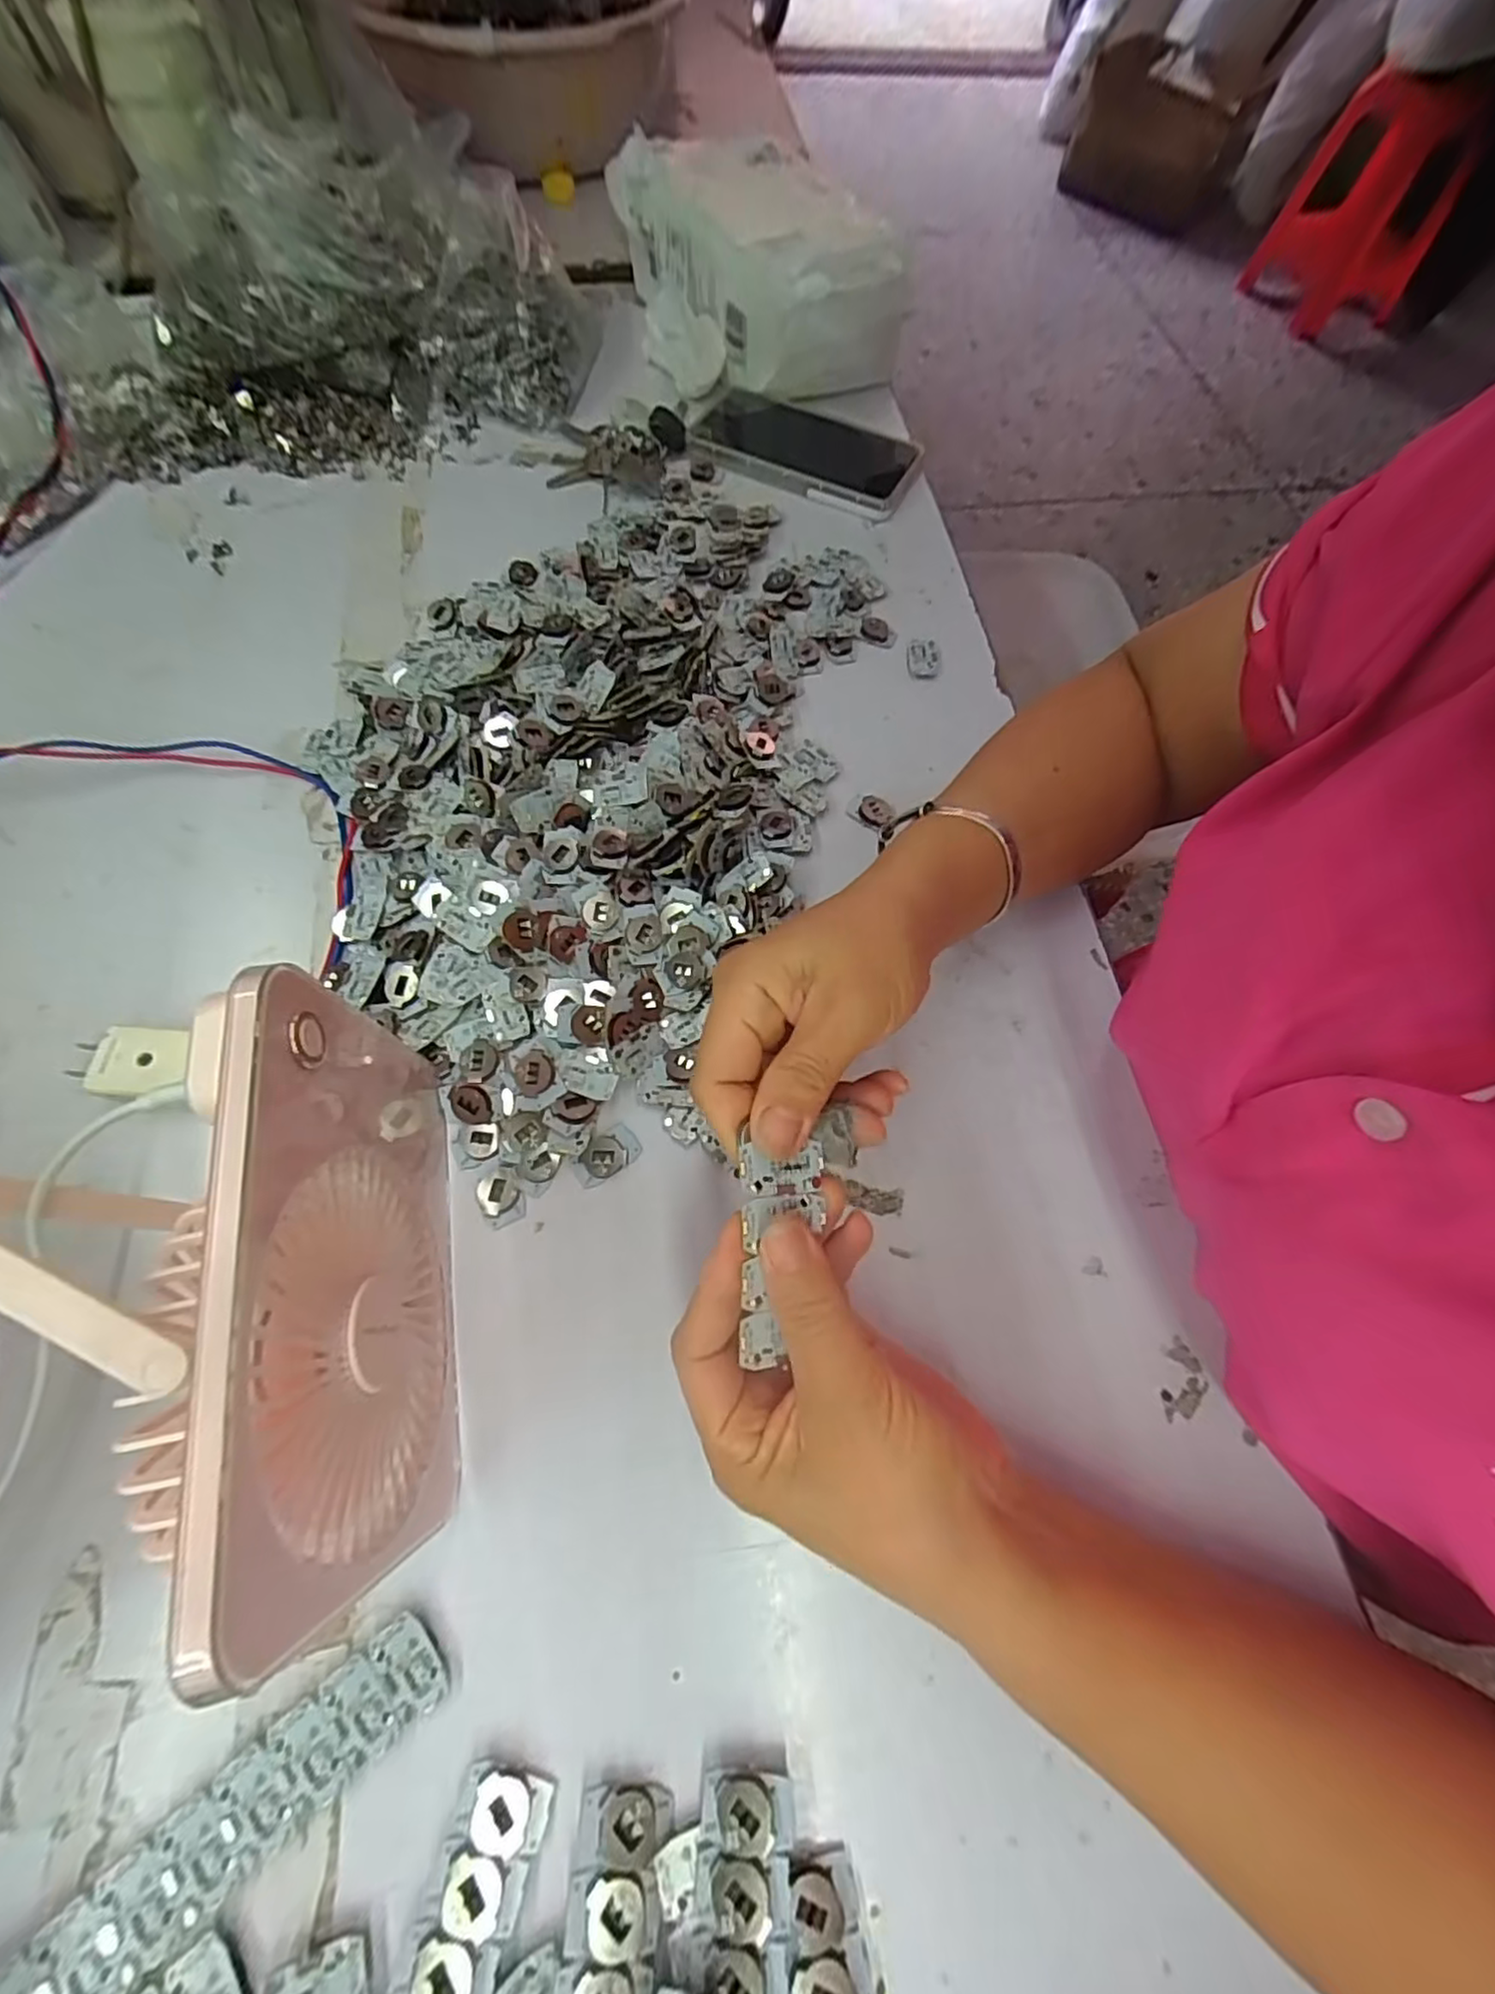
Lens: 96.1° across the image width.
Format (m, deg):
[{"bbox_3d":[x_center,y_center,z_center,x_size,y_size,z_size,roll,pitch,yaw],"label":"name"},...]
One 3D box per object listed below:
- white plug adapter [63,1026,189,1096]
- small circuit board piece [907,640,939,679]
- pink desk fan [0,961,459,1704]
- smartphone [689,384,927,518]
[{"bbox_3d":[-0.280,0.030,0.305,0.055,0.017,0.030,-2,68,-2],"label":"white plug adapter"},{"bbox_3d":[0.111,-0.214,0.424,0.019,0.007,0.032,1,68,-1],"label":"small circuit board piece"},{"bbox_3d":[-0.166,0.089,0.222,0.095,0.133,0.193,-15,69,-7],"label":"pink desk fan"},{"bbox_3d":[0.039,-0.410,0.496,0.175,0.011,0.096,29,70,10],"label":"smartphone"}]

